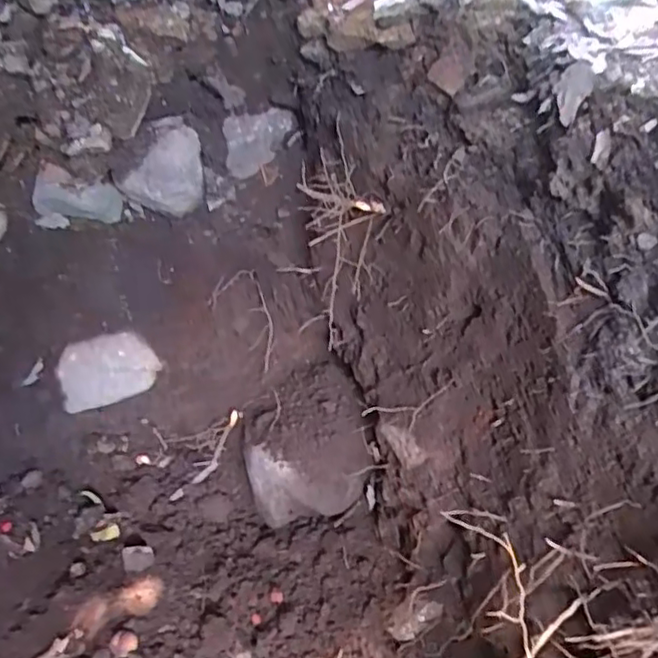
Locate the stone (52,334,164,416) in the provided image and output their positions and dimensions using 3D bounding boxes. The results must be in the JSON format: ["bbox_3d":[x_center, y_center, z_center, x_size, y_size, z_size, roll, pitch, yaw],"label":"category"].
[{"bbox_3d":[-0.466,0.079,1.360,0.200,0.141,0.070,-19,17,-7],"label":"stone"}]

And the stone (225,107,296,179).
[{"bbox_3d":[-0.120,-0.329,1.104,0.039,0.096,0.131,30,54,29],"label":"stone"}]

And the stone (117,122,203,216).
[{"bbox_3d":[-0.273,-0.248,1.061,0.134,0.142,0.068,-15,46,-12],"label":"stone"}]

